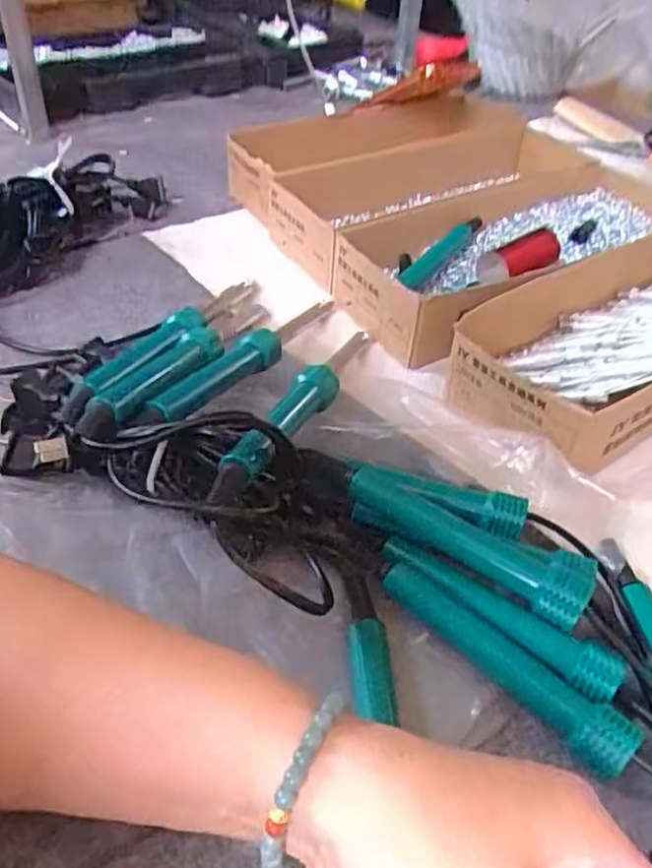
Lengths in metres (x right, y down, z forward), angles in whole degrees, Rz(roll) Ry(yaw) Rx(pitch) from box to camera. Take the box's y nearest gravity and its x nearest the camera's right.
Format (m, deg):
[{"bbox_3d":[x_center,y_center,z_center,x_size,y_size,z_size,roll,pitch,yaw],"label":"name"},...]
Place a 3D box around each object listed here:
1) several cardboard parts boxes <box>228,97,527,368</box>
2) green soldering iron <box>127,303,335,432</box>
[{"bbox_3d":[0.092,-0.204,0.597,0.271,0.058,0.330,-19,47,-23],"label":"several cardboard parts boxes"},{"bbox_3d":[-0.042,-0.051,0.423,0.022,0.022,0.212,21,35,21],"label":"green soldering iron"}]

